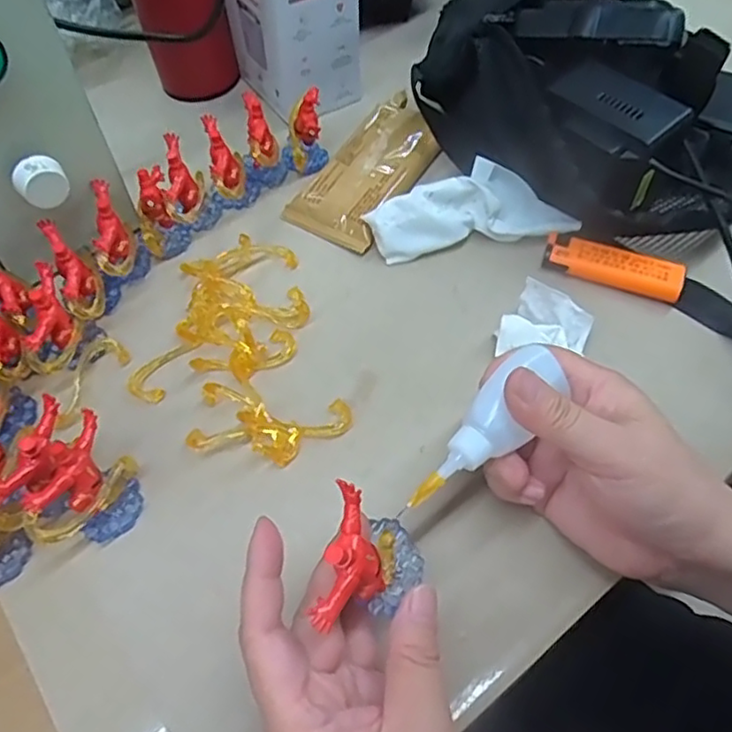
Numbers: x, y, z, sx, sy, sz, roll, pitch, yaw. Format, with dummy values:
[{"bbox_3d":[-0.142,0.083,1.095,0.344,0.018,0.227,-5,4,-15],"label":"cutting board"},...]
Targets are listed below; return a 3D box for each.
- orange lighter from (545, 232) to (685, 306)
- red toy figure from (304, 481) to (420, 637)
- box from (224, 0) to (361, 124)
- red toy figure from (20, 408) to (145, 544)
[{"bbox_3d":[0.145,-0.059,0.375,0.077,0.014,0.023,17,59,13],"label":"orange lighter"},{"bbox_3d":[0.003,0.074,0.236,0.033,0.046,0.047,10,57,8],"label":"red toy figure"},{"bbox_3d":[-0.053,-0.248,0.462,0.071,0.095,0.092,-30,61,-17],"label":"box"},{"bbox_3d":[-0.131,0.057,0.296,0.037,0.045,0.050,34,64,22],"label":"red toy figure"}]

